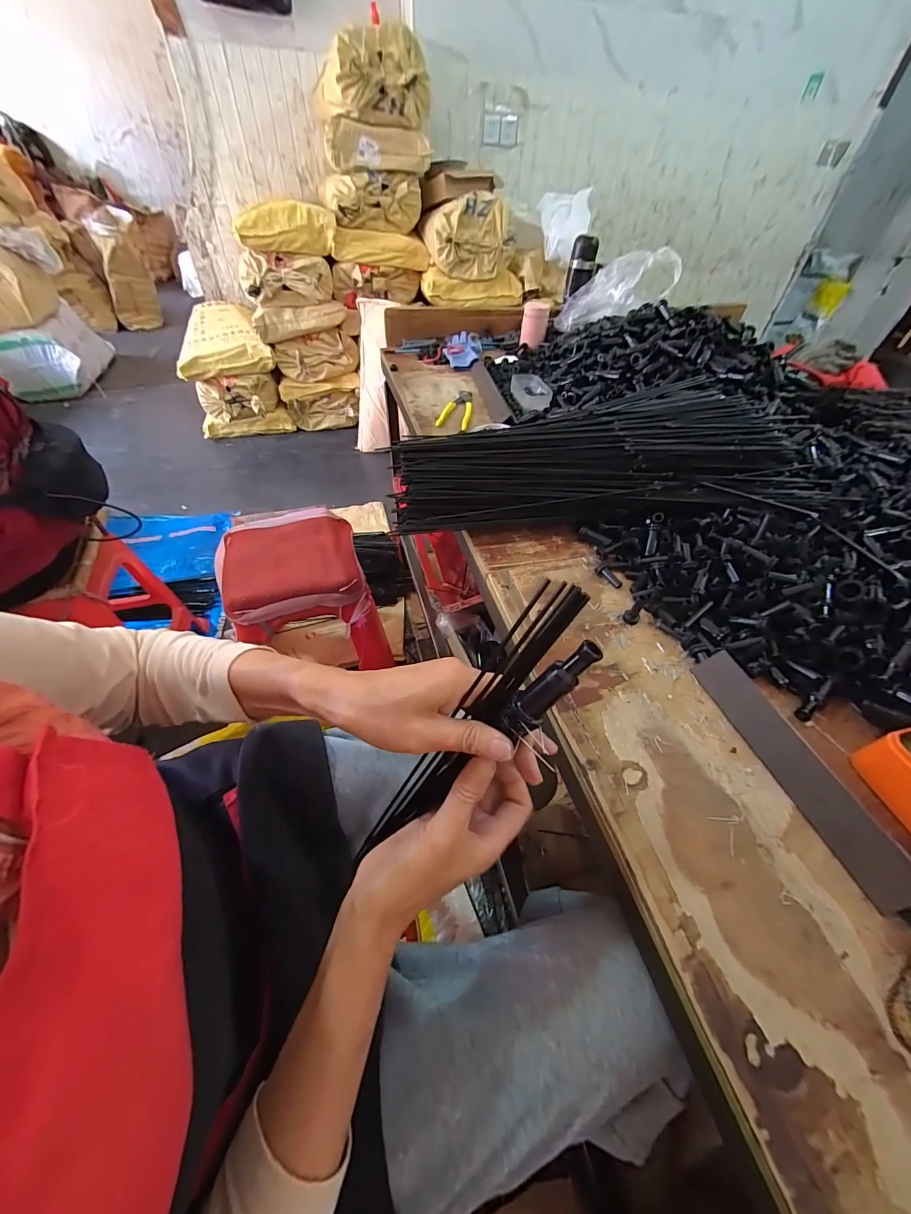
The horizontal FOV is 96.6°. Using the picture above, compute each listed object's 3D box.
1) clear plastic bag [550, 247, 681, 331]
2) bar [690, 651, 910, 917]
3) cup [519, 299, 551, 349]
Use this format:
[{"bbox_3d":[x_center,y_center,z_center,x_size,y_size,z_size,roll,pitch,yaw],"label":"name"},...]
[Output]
[{"bbox_3d":[0.372,-0.748,0.961,0.277,0.101,0.058,1,40,38],"label":"clear plastic bag"},{"bbox_3d":[0.295,0.136,0.359,0.038,0.004,0.217,-40,46,22],"label":"bar"},{"bbox_3d":[0.205,-0.732,1.060,0.063,0.106,0.066,2,48,-2],"label":"cup"}]

